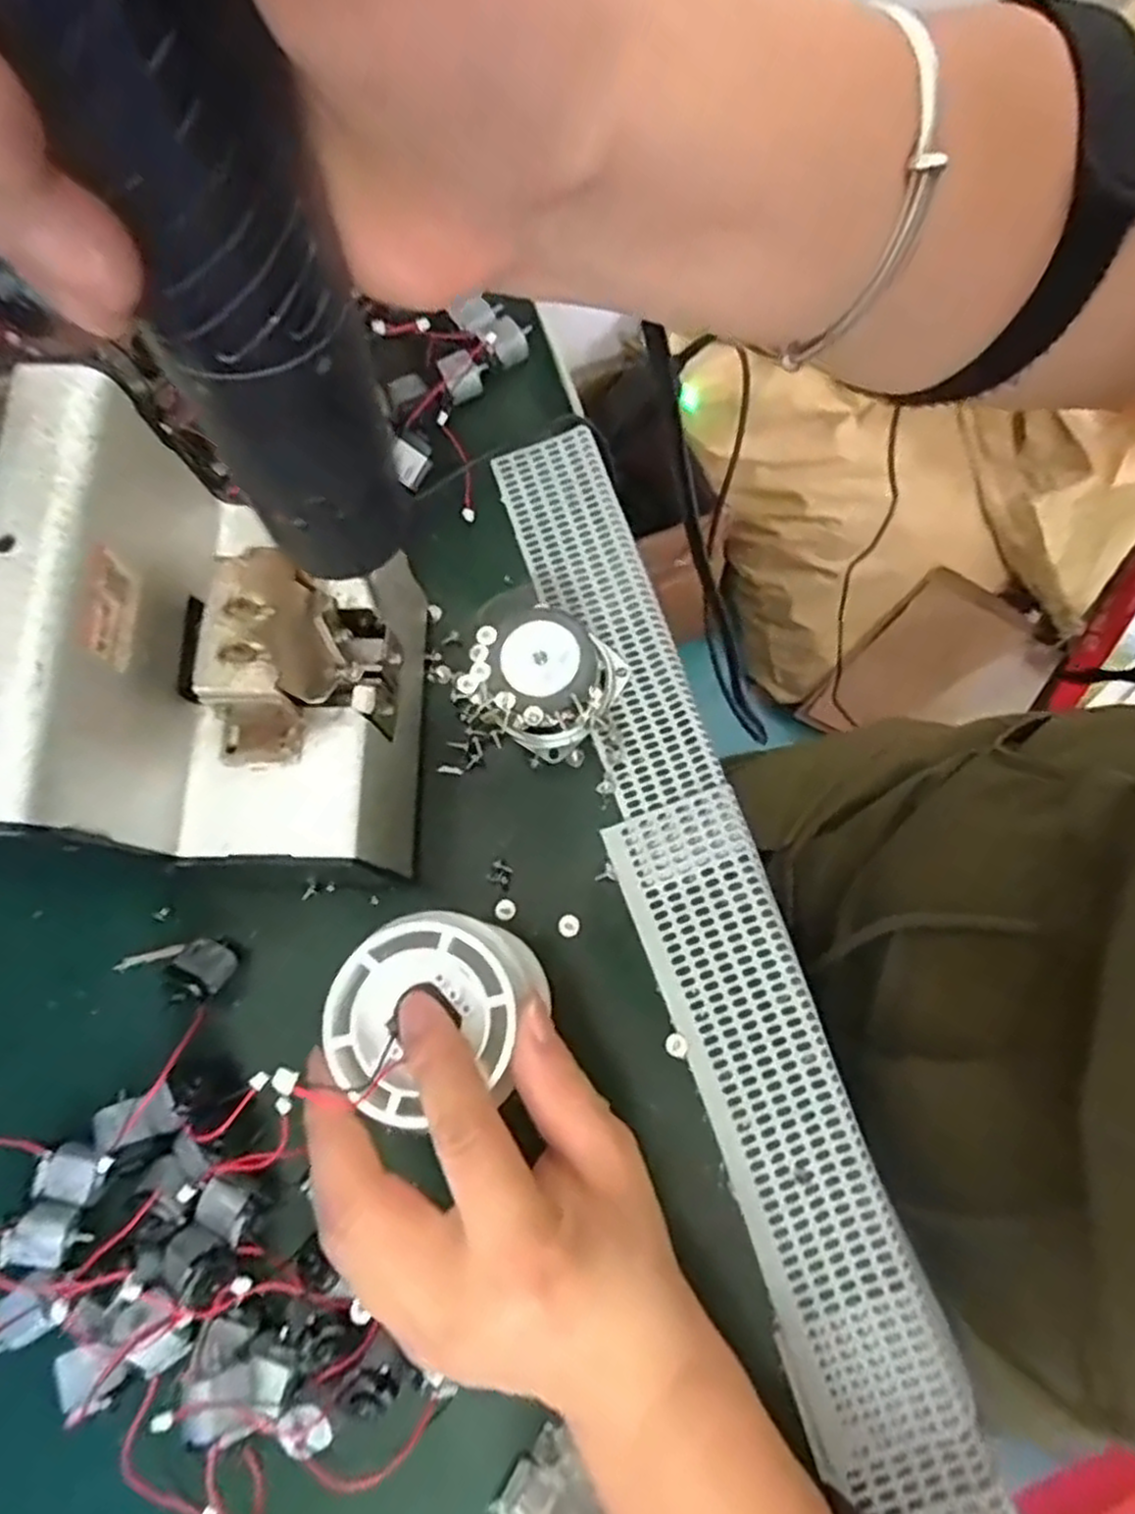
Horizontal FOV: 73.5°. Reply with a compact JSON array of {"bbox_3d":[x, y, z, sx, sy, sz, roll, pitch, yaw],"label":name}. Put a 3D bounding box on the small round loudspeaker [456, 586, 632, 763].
[{"bbox_3d":[-0.014,-0.039,0.311,0.066,0.030,0.058,42,83,13],"label":"small round loudspeaker"}]

